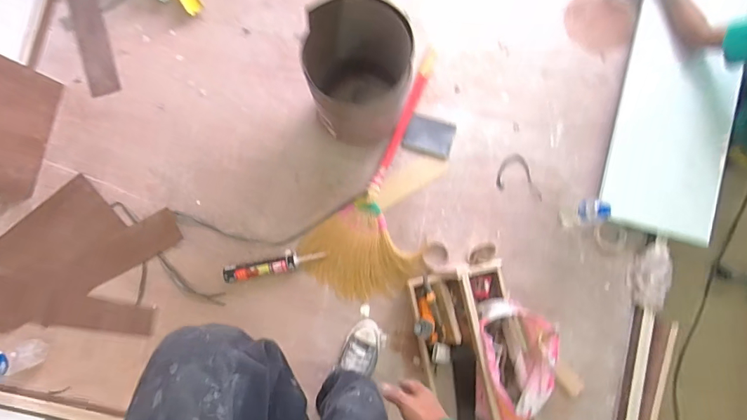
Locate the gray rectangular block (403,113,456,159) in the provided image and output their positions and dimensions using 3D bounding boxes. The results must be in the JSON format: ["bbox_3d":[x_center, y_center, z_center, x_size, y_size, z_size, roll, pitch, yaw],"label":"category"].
[{"bbox_3d":[0.176,-0.228,1.291,0.146,0.013,0.113,16,88,-1],"label":"gray rectangular block"}]

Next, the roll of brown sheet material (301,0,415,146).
[{"bbox_3d":[-0.037,-0.336,1.079,0.249,0.430,0.248,0,88,-2],"label":"roll of brown sheet material"}]

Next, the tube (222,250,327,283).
[{"bbox_3d":[-0.289,0.161,1.241,0.295,0.058,0.065,-13,89,-2],"label":"tube"}]

